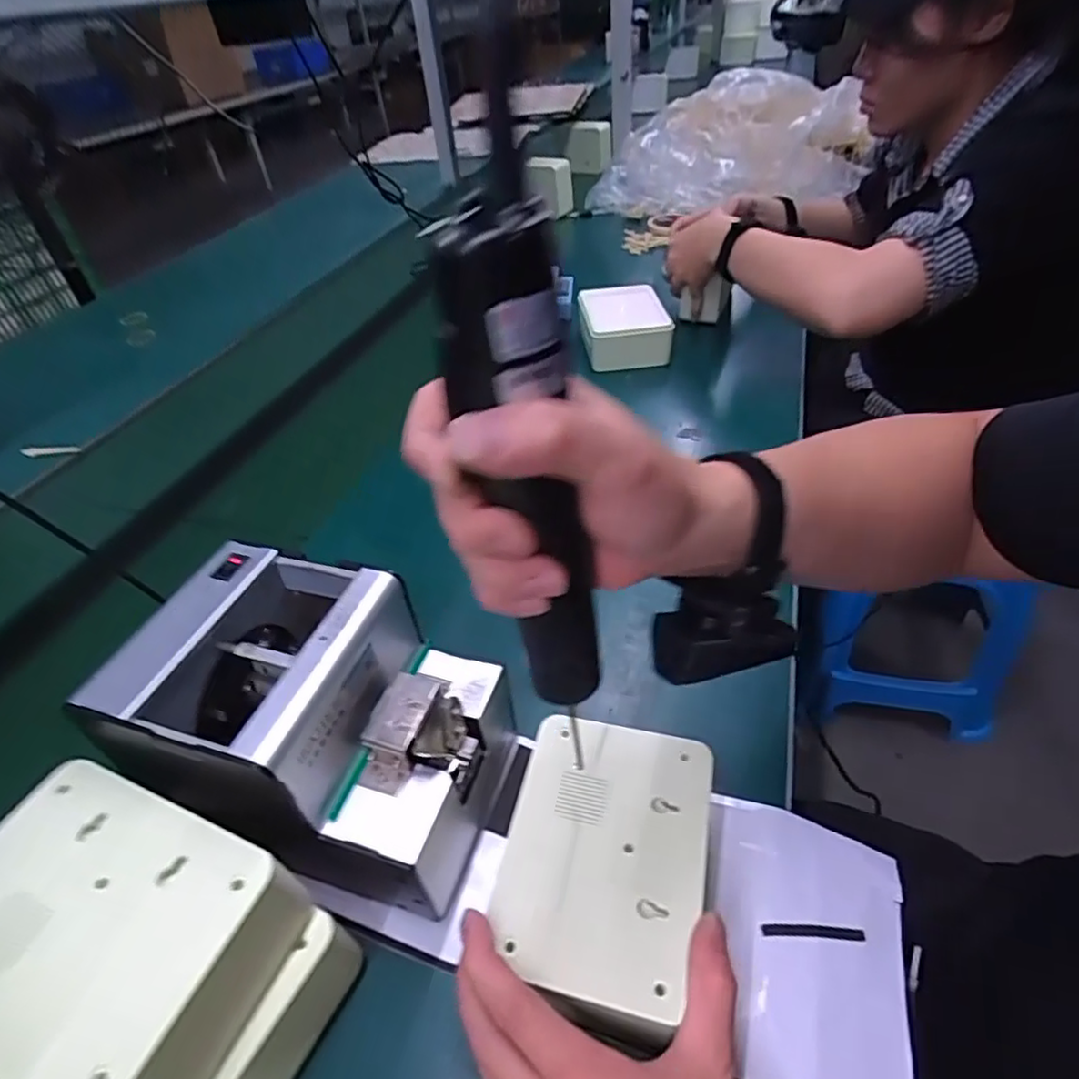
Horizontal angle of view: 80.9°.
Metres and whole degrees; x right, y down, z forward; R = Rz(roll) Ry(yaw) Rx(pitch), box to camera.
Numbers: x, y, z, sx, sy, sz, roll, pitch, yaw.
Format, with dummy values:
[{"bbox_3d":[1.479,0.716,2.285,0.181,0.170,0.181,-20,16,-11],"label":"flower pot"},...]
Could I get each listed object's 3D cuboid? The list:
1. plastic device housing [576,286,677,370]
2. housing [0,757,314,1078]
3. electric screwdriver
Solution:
[{"bbox_3d":[0.112,-0.284,0.847,0.106,0.061,0.123,-6,42,2],"label":"plastic device housing"},{"bbox_3d":[-0.191,0.179,0.286,0.145,0.057,0.101,14,46,21],"label":"housing"},{"bbox_3d":[-0.001,-0.010,0.242,0.030,0.213,0.042,21,50,32],"label":"electric screwdriver"}]

